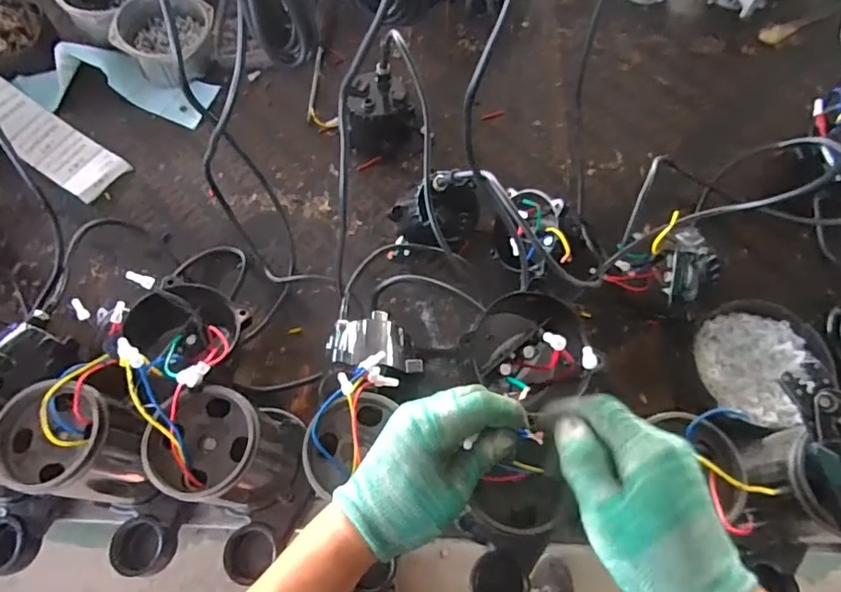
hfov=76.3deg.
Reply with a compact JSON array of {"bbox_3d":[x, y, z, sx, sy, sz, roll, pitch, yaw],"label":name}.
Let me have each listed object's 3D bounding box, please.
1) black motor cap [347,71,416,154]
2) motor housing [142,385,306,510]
[{"bbox_3d":[-0.059,-0.259,0.751,0.098,0.072,0.092,-1,67,2],"label":"black motor cap"},{"bbox_3d":[-0.178,0.151,0.510,0.092,0.165,0.090,-8,67,-2],"label":"motor housing"}]

